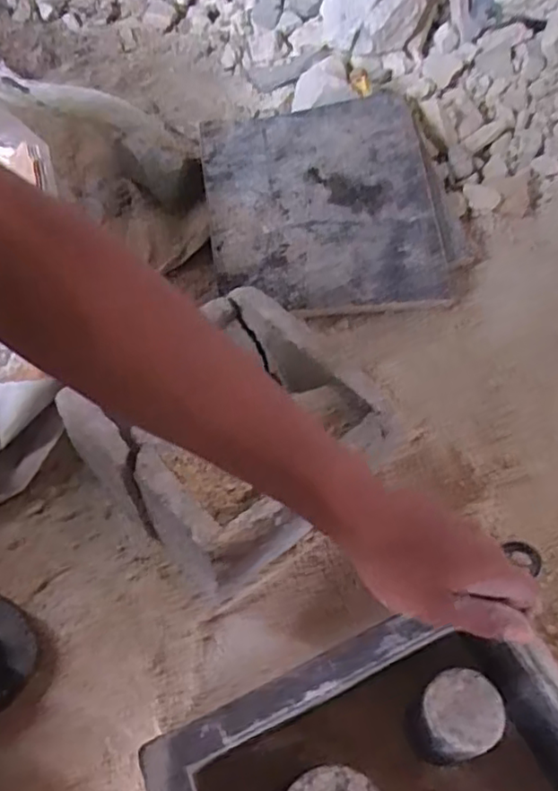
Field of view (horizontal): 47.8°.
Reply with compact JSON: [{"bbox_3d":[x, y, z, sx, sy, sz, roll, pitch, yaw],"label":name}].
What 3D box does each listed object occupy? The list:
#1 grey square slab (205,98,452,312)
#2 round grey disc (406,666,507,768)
[{"bbox_3d":[0.047,-0.222,0.710,0.250,0.020,0.281,-5,73,-7],"label":"grey square slab"},{"bbox_3d":[0.106,0.196,0.385,0.045,0.063,0.043,2,61,-4],"label":"round grey disc"}]

